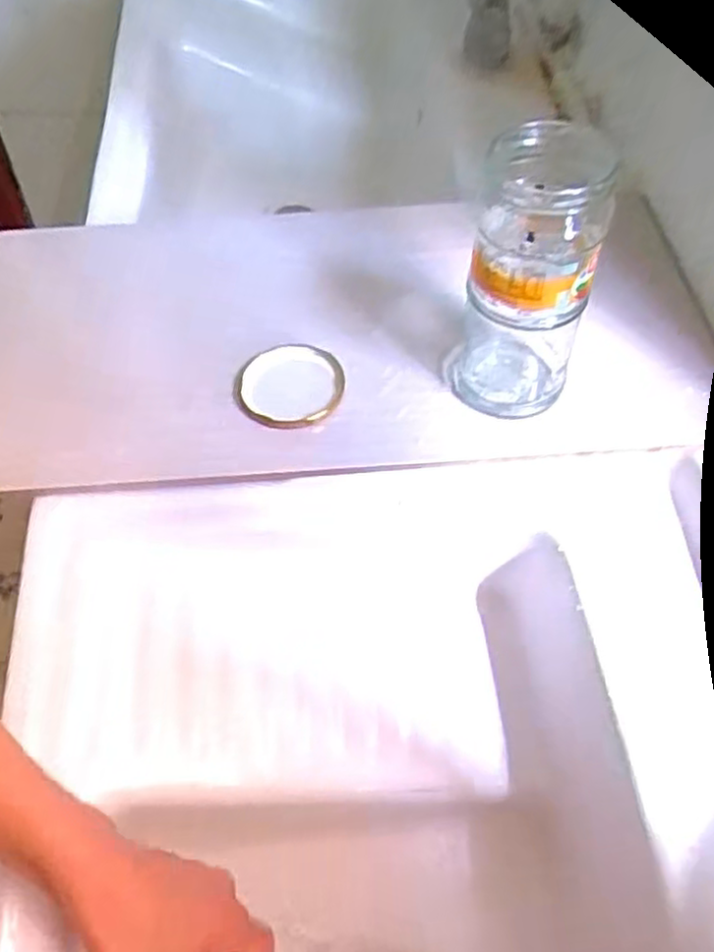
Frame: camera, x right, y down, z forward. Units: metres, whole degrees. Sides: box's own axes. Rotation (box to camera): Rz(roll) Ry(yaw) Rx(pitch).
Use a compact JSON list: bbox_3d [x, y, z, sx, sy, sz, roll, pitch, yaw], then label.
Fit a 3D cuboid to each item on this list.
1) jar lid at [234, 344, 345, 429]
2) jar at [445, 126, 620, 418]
[{"bbox_3d":[-0.051,-0.068,0.564,0.078,0.011,0.074,1,54,-1],"label":"jar lid"},{"bbox_3d":[0.114,-0.131,0.497,0.081,0.184,0.089,1,54,-1],"label":"jar"}]

